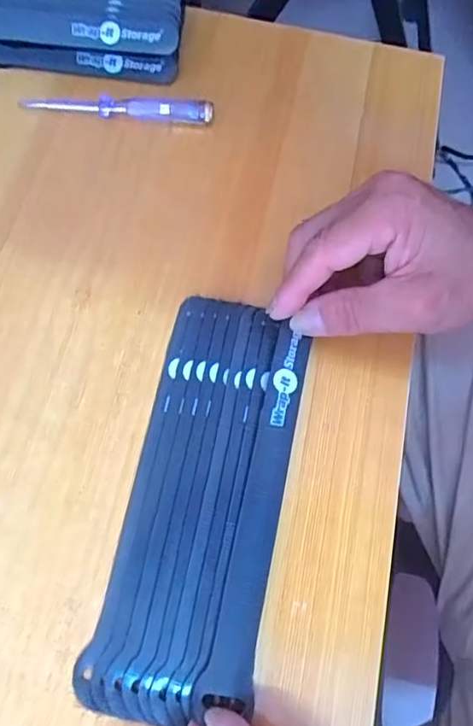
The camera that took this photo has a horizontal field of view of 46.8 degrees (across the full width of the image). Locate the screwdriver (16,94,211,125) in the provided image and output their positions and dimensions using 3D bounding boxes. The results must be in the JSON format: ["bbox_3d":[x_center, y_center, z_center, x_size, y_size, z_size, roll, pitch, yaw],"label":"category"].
[{"bbox_3d":[-0.075,-0.163,0.347,0.119,0.010,0.011,3,69,-2],"label":"screwdriver"}]

